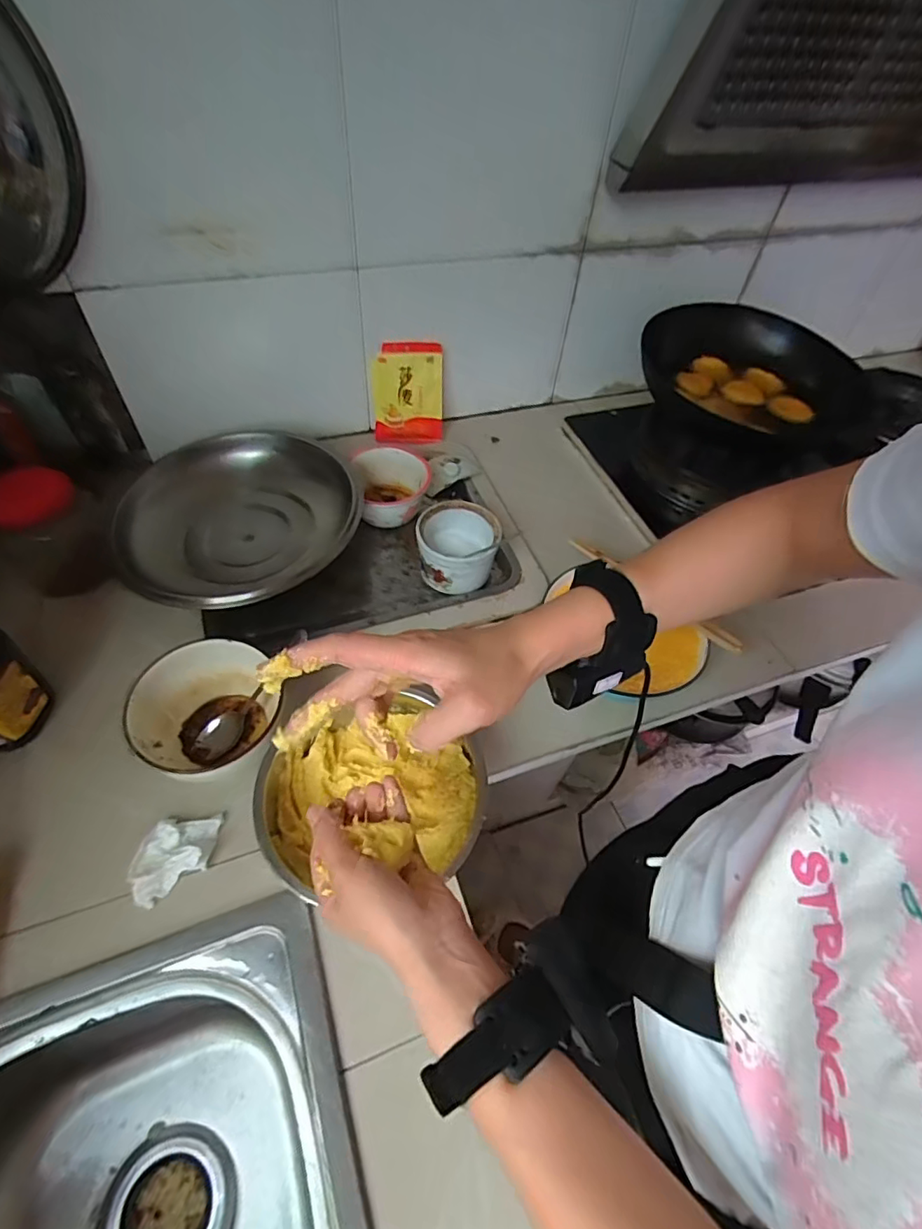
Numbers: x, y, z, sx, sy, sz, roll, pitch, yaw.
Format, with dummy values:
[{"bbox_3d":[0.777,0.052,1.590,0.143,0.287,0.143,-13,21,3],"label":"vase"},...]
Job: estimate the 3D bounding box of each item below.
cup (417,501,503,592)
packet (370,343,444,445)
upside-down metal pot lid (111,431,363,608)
[{"bbox_3d":[-0.001,-0.086,0.695,0.104,0.070,0.109,2,53,-3],"label":"cup"},{"bbox_3d":[-0.078,-0.339,0.841,0.105,0.141,0.020,-7,33,-14],"label":"packet"},{"bbox_3d":[-0.262,-0.113,0.702,0.258,0.071,0.283,2,53,-3],"label":"upside-down metal pot lid"}]

